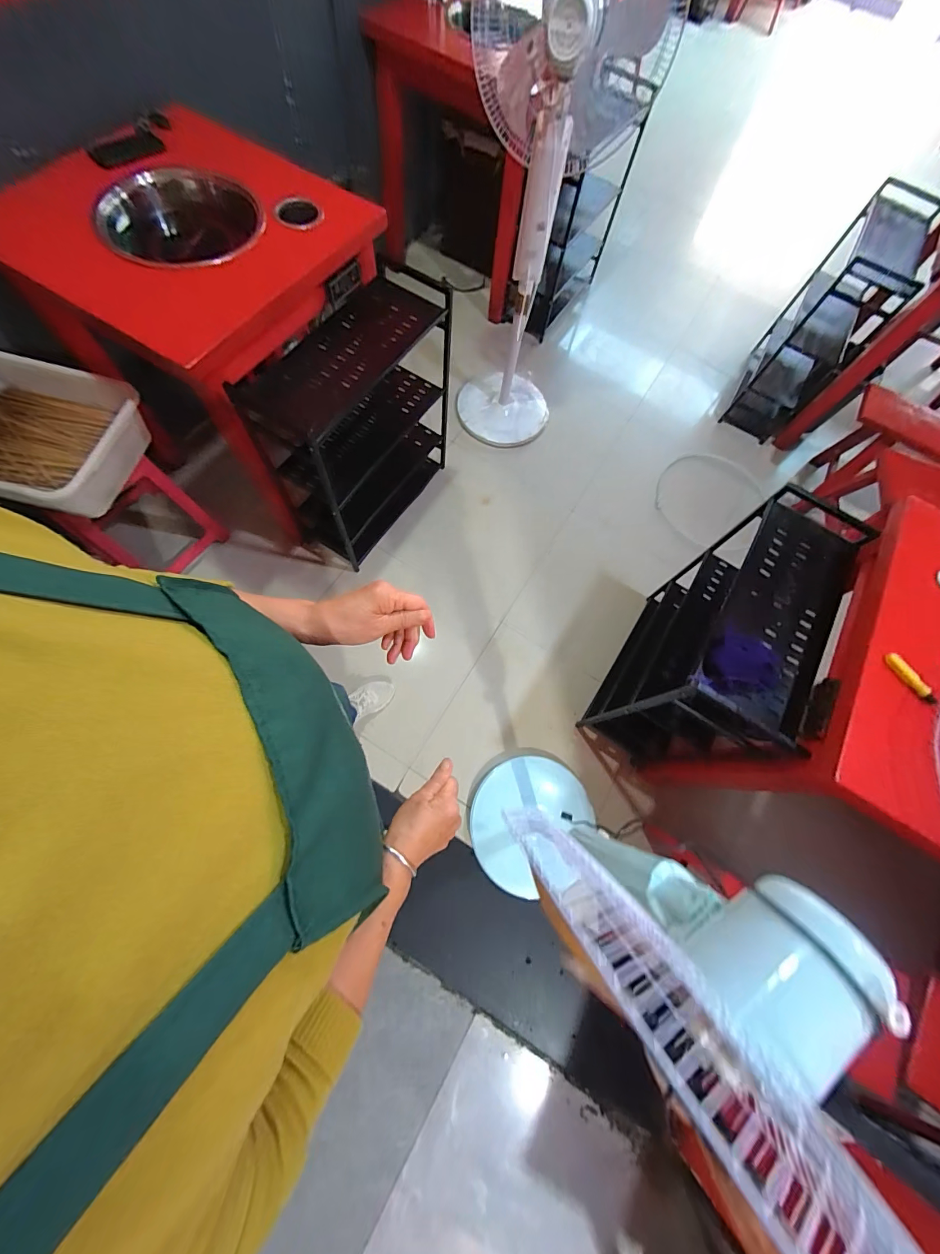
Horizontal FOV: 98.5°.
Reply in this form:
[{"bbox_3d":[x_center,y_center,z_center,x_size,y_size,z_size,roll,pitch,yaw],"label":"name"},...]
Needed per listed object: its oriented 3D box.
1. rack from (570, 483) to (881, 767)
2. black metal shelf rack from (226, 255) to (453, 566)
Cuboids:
[{"bbox_3d":[0.663,0.040,1.110,0.266,0.602,0.627,34,71,6],"label":"rack"},{"bbox_3d":[-0.317,-0.594,1.312,0.229,0.660,0.614,31,71,5],"label":"black metal shelf rack"}]

